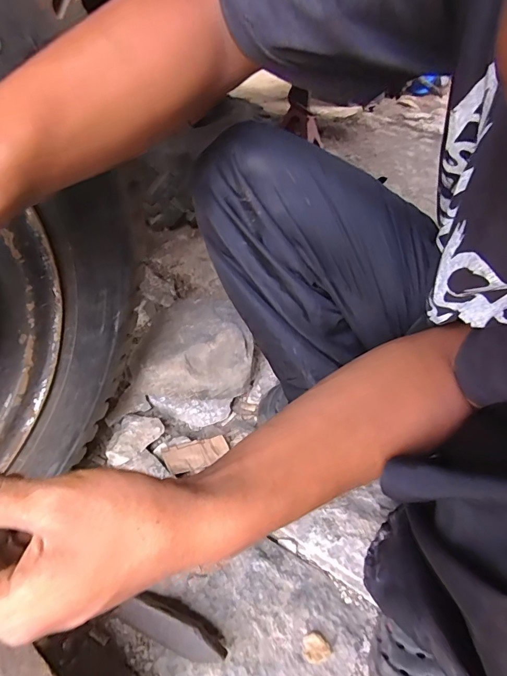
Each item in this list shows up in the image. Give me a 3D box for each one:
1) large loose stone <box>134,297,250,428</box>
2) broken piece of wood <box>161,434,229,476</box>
[{"bbox_3d":[-0.096,0.032,0.710,0.187,0.131,0.179,8,41,3],"label":"large loose stone"},{"bbox_3d":[-0.086,0.178,0.626,0.098,0.010,0.051,-11,43,-18],"label":"broken piece of wood"}]

